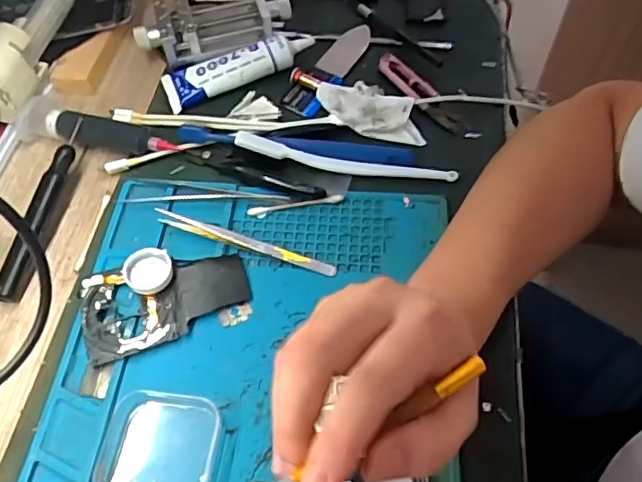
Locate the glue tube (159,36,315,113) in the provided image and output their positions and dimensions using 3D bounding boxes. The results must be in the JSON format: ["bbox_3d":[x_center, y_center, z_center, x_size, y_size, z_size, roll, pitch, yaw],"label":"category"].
[{"bbox_3d":[-0.073,-0.159,0.493,0.135,0.021,0.044,-23,59,-12],"label":"glue tube"}]

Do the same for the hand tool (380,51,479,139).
[{"bbox_3d":[0.087,-0.121,0.471,0.025,0.015,0.108,-30,61,-17],"label":"hand tool"}]

